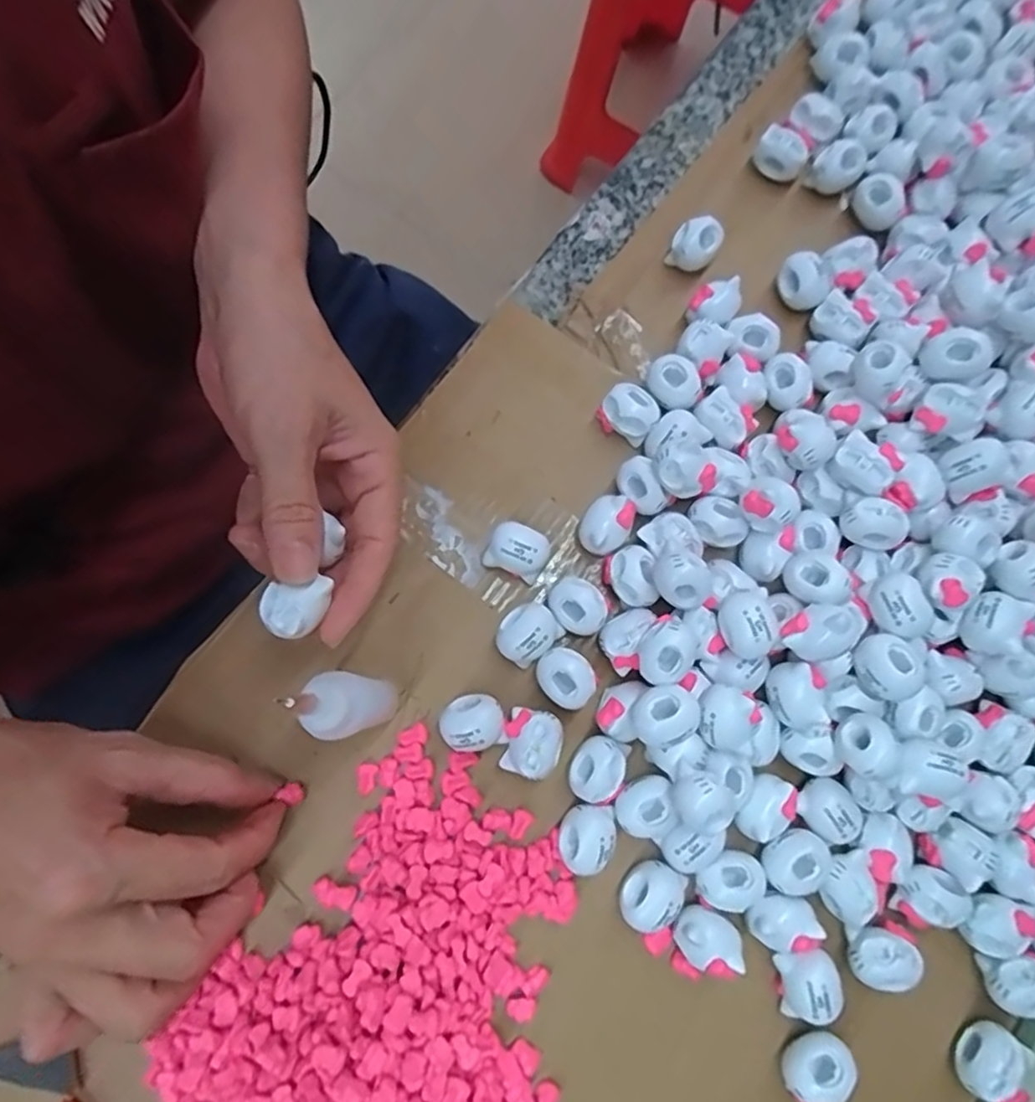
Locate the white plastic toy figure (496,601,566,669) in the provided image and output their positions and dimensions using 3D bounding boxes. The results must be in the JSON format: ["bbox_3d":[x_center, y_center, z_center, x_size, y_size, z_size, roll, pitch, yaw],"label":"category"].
[{"bbox_3d":[0.004,0.035,0.278,0.022,0.021,0.025,42,80,6],"label":"white plastic toy figure"}]

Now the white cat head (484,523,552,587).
[{"bbox_3d":[0.000,0.001,0.285,0.026,0.020,0.020,20,79,2],"label":"white cat head"}]

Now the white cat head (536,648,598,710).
[{"bbox_3d":[0.020,0.052,0.272,0.025,0.015,0.021,40,80,6],"label":"white cat head"}]

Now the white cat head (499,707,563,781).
[{"bbox_3d":[0.005,0.077,0.267,0.024,0.016,0.025,13,79,1],"label":"white cat head"}]

